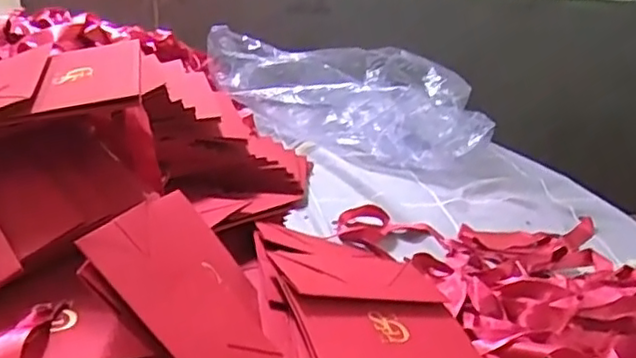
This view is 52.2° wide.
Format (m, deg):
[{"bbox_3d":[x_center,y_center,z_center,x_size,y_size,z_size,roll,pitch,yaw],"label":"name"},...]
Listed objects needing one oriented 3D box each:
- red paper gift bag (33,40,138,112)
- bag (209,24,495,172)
[{"bbox_3d":[-0.174,-0.082,0.500,0.073,0.004,0.114,-12,32,-9],"label":"red paper gift bag"},{"bbox_3d":[0.050,-0.125,0.981,0.424,0.117,0.188,15,26,20],"label":"bag"}]

